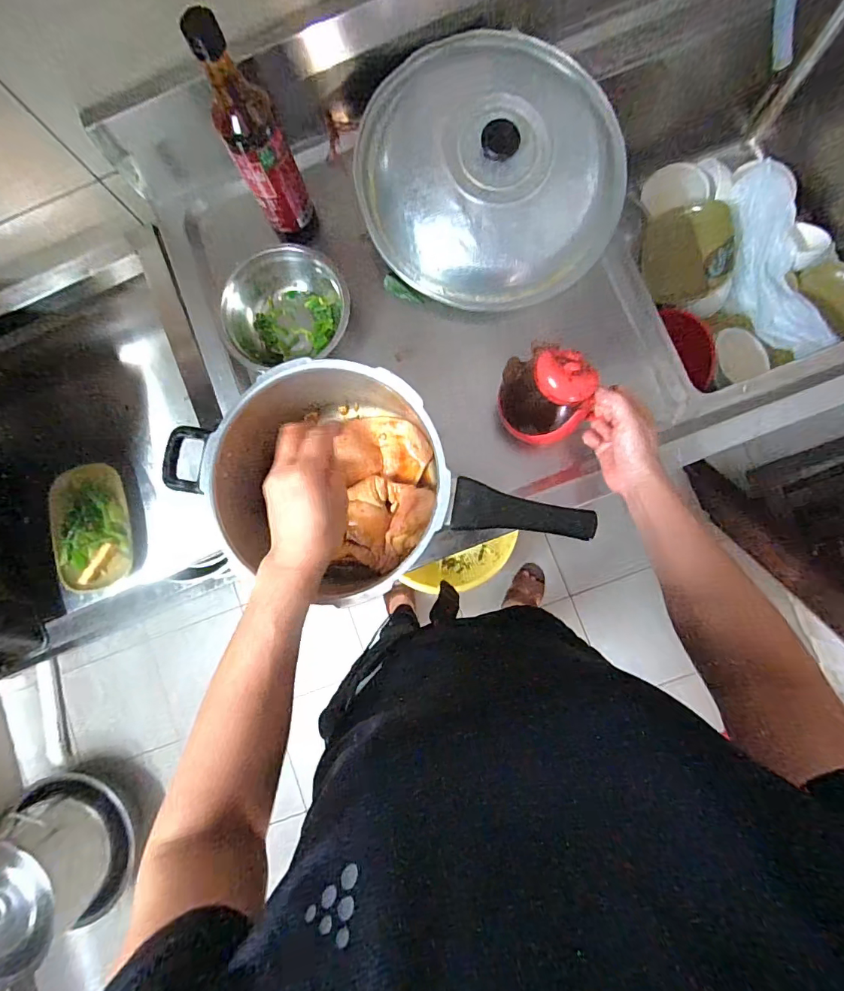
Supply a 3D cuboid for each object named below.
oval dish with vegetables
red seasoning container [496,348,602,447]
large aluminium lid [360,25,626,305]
[{"bbox_3d":[-0.532,0.051,0.739,0.113,0.039,0.195,-6,84,4],"label":"oval dish with vegetables"},{"bbox_3d":[0.134,-0.112,0.509,0.104,0.124,0.075,36,47,12],"label":"red seasoning container"},{"bbox_3d":[0.087,-0.412,0.570,0.334,0.090,0.324,4,85,5],"label":"large aluminium lid"}]

